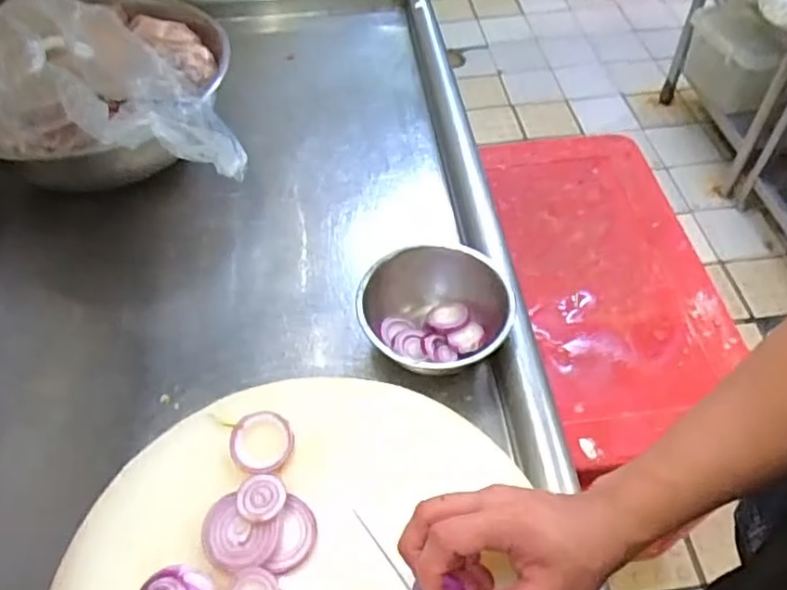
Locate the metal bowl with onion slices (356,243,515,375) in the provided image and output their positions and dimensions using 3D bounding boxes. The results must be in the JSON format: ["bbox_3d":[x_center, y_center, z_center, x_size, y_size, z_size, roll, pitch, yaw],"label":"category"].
[{"bbox_3d":[0.042,0.024,0.638,0.143,0.072,0.145,12,53,11],"label":"metal bowl with onion slices"}]

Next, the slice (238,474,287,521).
[{"bbox_3d":[-0.097,0.148,0.463,0.034,0.007,0.032,-1,51,1],"label":"slice"}]

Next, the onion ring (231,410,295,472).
[{"bbox_3d":[-0.105,0.116,0.502,0.050,0.011,0.050,-1,51,1],"label":"onion ring"}]

